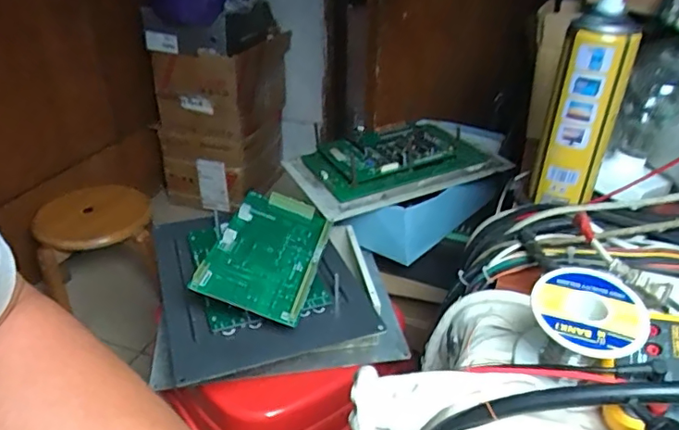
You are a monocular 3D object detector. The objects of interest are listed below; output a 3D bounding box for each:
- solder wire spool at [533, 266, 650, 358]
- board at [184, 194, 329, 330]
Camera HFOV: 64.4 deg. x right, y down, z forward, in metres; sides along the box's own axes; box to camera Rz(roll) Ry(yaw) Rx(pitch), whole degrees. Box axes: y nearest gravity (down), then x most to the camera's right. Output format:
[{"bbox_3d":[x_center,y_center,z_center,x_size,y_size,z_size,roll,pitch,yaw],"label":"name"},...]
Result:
[{"bbox_3d":[0.153,0.068,0.338,0.063,0.035,0.062,17,48,26],"label":"solder wire spool"},{"bbox_3d":[-0.082,0.039,0.642,0.117,0.014,0.206,21,38,-1],"label":"board"}]

